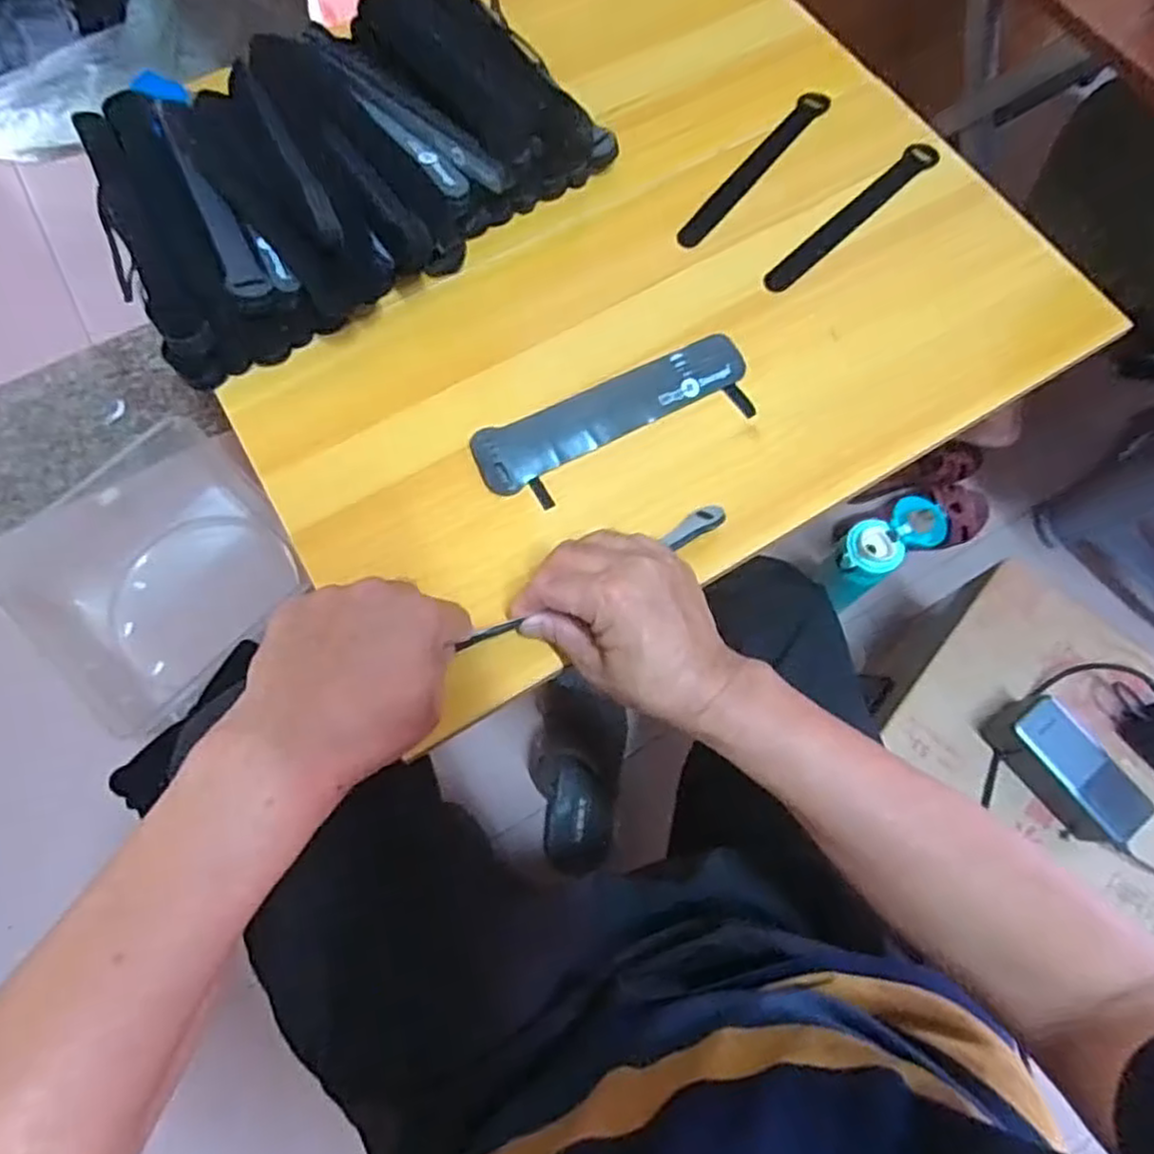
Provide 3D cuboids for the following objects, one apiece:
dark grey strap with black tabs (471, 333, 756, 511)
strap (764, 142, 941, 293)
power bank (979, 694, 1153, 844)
[{"bbox_3d":[0.029,-0.108,0.495,0.198,0.014,0.063,-25,73,-9],"label":"dark grey strap with black tabs"},{"bbox_3d":[0.214,-0.282,0.562,0.197,0.009,0.022,-41,76,-13],"label":"strap"},{"bbox_3d":[0.447,0.175,0.654,0.056,0.065,0.135,-33,74,-11],"label":"power bank"}]

